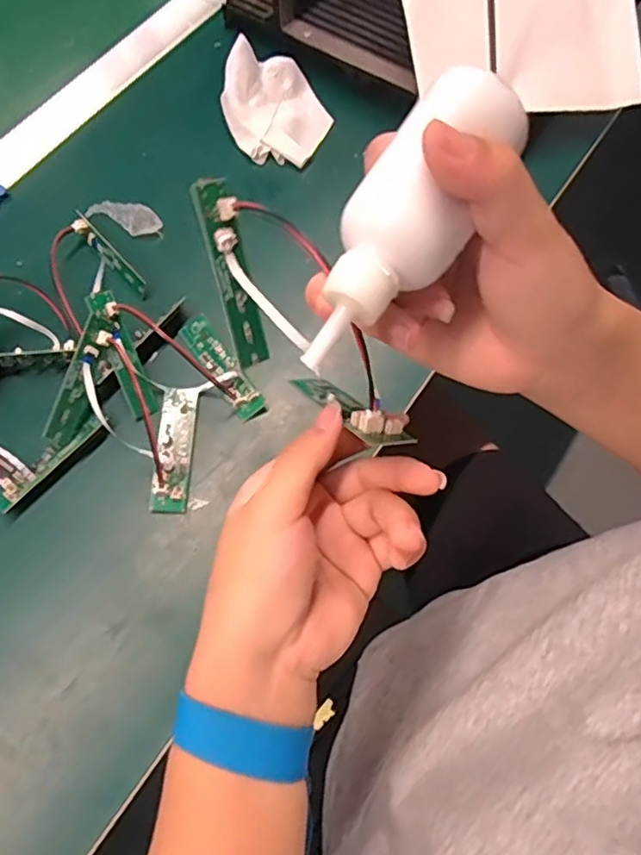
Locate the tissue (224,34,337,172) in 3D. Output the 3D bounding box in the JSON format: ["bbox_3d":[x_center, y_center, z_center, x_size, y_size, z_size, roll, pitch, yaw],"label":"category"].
[{"bbox_3d":[-0.035,-0.262,0.493,0.087,0.041,0.092,0,68,-2],"label":"tissue"}]

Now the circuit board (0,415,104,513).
[{"bbox_3d":[-0.173,0.019,0.388,0.016,0.010,0.078,37,72,12],"label":"circuit board"}]

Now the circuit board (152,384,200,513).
[{"bbox_3d":[-0.094,0.012,0.398,0.023,0.006,0.086,9,66,-18],"label":"circuit board"}]

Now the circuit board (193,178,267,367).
[{"bbox_3d":[-0.040,-0.068,0.279,0.016,0.083,0.008,-17,25,-8],"label":"circuit board"}]

